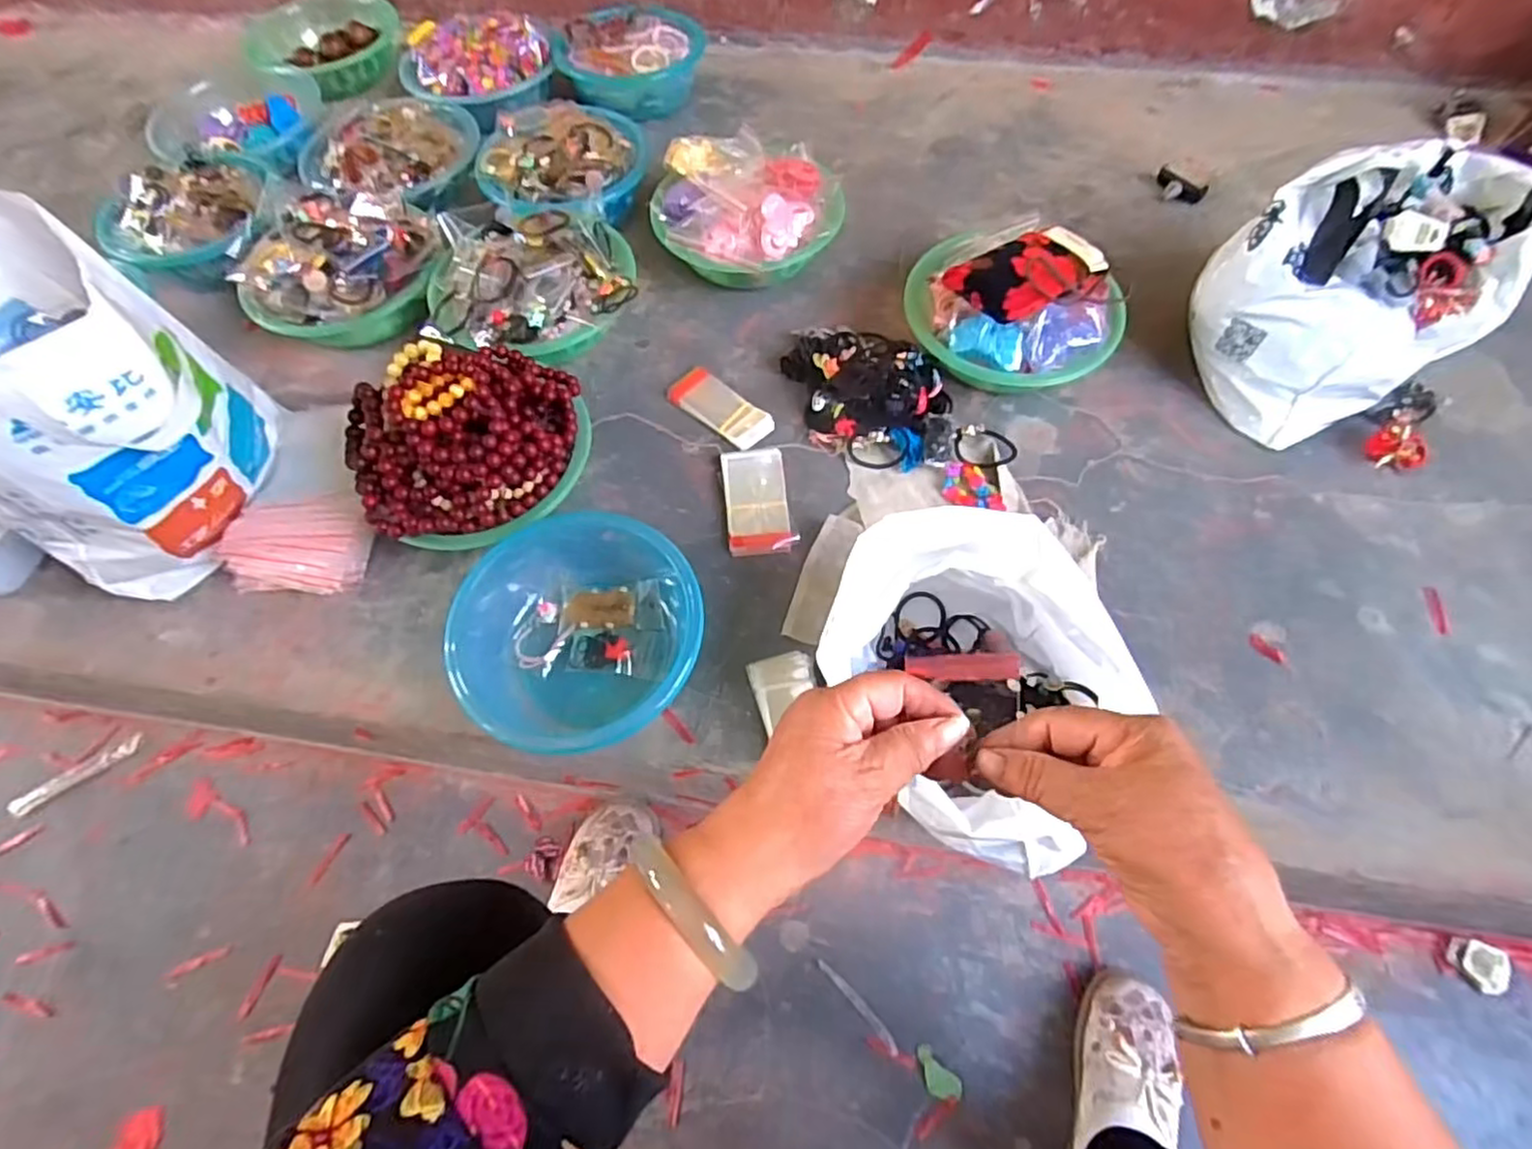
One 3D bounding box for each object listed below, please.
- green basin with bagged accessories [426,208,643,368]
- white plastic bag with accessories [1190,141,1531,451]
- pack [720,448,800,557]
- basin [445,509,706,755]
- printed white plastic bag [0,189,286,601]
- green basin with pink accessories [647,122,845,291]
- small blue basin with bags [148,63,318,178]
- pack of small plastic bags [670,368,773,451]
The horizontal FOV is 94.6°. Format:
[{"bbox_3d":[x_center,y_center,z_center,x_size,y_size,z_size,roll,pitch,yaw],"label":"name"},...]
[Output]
[{"bbox_3d":[-0.273,-0.334,0.845,0.233,0.096,0.197,0,62,2],"label":"green basin with bagged accessories"},{"bbox_3d":[0.656,-0.316,0.763,0.328,0.200,0.203,-23,64,-11],"label":"white plastic bag with accessories"},{"bbox_3d":[-0.010,-0.080,0.752,0.069,0.021,0.130,-9,63,-3],"label":"pack"},{"bbox_3d":[-0.166,0.047,0.663,0.223,0.077,0.211,0,62,1],"label":"basin"},{"bbox_3d":[-0.602,-0.141,0.632,0.232,0.299,0.222,41,70,20],"label":"printed white plastic bag"},{"bbox_3d":[-0.024,-0.454,0.900,0.226,0.108,0.208,0,62,1],"label":"green basin with pink accessories"},{"bbox_3d":[-0.755,-0.660,1.031,0.205,0.073,0.249,-6,62,-1],"label":"small blue basin with bags"},{"bbox_3d":[-0.054,-0.192,0.812,0.128,0.015,0.054,41,70,20],"label":"pack of small plastic bags"}]

